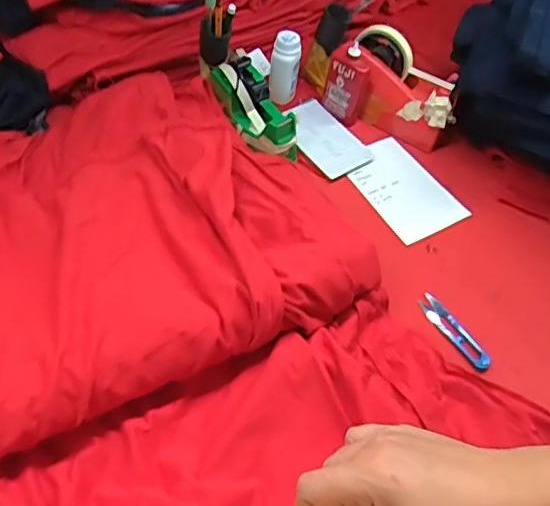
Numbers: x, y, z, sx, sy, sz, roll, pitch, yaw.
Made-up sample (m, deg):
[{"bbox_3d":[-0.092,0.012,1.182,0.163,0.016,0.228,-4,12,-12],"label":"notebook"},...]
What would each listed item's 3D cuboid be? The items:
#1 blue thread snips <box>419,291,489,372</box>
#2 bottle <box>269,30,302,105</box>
[{"bbox_3d":[0.204,0.087,0.649,0.028,0.013,0.107,-23,57,-22],"label":"blue thread snips"},{"bbox_3d":[0.018,-0.265,0.807,0.036,0.102,0.044,34,56,21],"label":"bottle"}]

